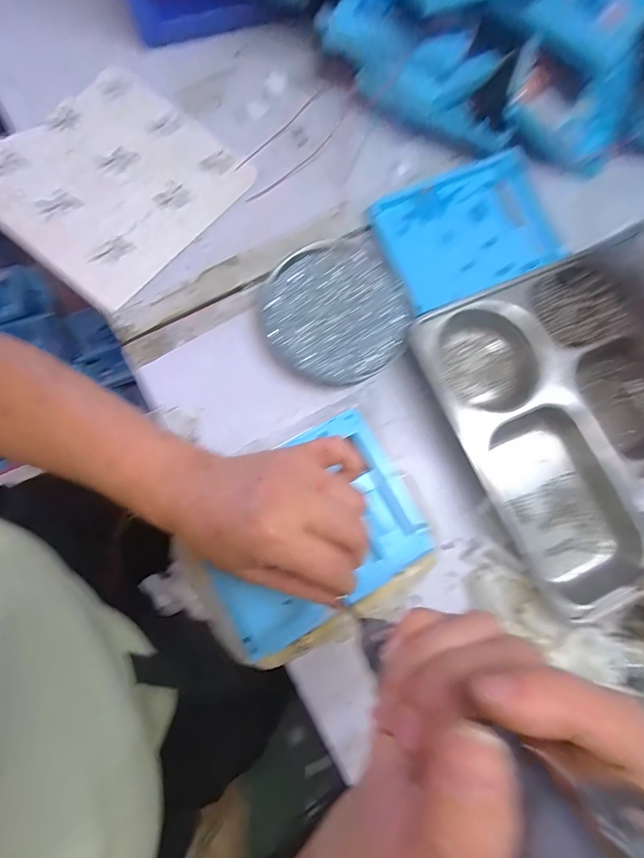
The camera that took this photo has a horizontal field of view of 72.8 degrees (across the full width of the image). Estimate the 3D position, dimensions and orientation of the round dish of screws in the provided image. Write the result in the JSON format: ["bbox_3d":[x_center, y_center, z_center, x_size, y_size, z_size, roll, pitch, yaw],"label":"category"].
[{"bbox_3d":[0.012,-0.111,0.411,0.132,0.014,0.136,0,78,-1],"label":"round dish of screws"}]

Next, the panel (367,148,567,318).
[{"bbox_3d":[0.142,-0.193,0.427,0.163,0.018,0.131,-20,79,-5],"label":"panel"}]

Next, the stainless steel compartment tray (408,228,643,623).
[{"bbox_3d":[0.235,-0.012,0.384,0.211,0.031,0.272,-24,79,-6],"label":"stainless steel compartment tray"}]

